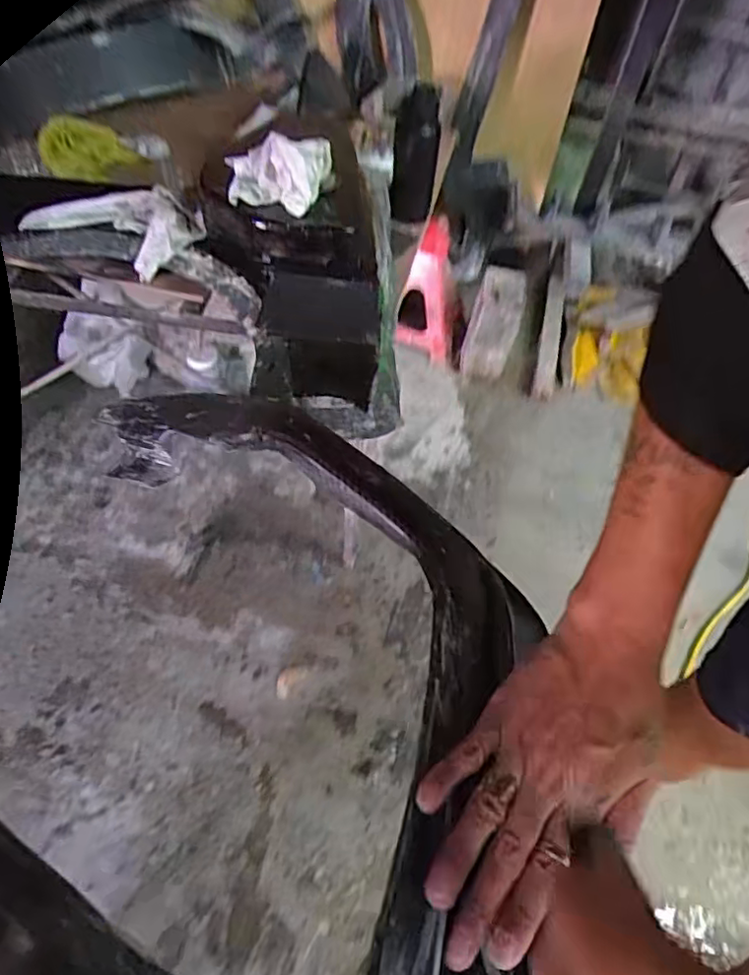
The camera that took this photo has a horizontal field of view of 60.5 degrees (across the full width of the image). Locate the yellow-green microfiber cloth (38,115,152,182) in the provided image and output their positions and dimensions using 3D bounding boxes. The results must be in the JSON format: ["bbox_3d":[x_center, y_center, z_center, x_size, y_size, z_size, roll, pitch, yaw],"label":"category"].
[{"bbox_3d":[-0.658,-0.783,1.498,0.217,0.083,0.178,-12,55,-14],"label":"yellow-green microfiber cloth"}]

